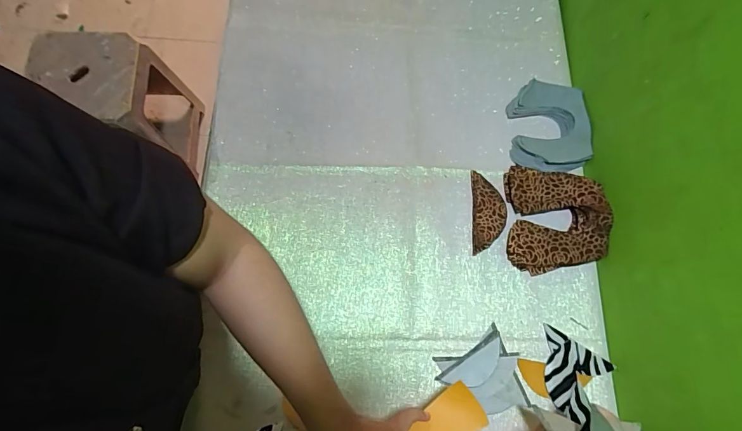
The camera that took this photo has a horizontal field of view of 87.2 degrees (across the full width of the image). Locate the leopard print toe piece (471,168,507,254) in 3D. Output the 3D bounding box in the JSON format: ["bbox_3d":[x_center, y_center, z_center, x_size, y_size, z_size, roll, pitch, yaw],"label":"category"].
[{"bbox_3d":[0.180,-0.005,0.594,0.050,0.014,0.123,3,73,-1],"label":"leopard print toe piece"}]

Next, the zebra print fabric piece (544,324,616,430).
[{"bbox_3d":[0.269,0.221,0.532,0.093,0.019,0.097,33,75,8],"label":"zebra print fabric piece"}]

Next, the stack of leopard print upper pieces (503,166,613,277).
[{"bbox_3d":[0.277,0.003,0.585,0.141,0.041,0.164,4,73,-1],"label":"stack of leopard print upper pieces"}]

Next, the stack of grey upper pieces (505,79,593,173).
[{"bbox_3d":[0.290,-0.145,0.634,0.121,0.029,0.154,1,73,-1],"label":"stack of grey upper pieces"}]

